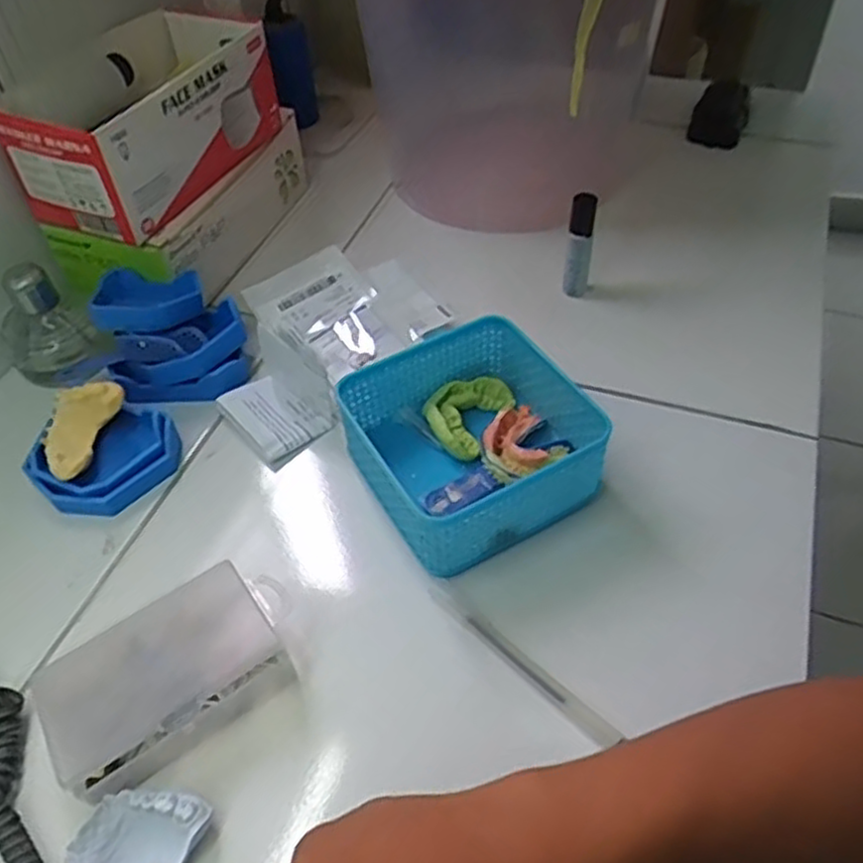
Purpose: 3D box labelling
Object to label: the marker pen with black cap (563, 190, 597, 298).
[{"bbox_3d":[0.115,-0.140,0.574,0.018,0.097,0.015,6,50,10],"label":"marker pen with black cap"}]

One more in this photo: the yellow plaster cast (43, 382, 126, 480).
[{"bbox_3d":[-0.236,-0.006,0.486,0.047,0.028,0.062,22,54,22],"label":"yellow plaster cast"}]

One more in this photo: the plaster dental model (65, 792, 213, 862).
[{"bbox_3d":[-0.140,0.194,0.344,0.049,0.014,0.063,25,55,23],"label":"plaster dental model"}]

